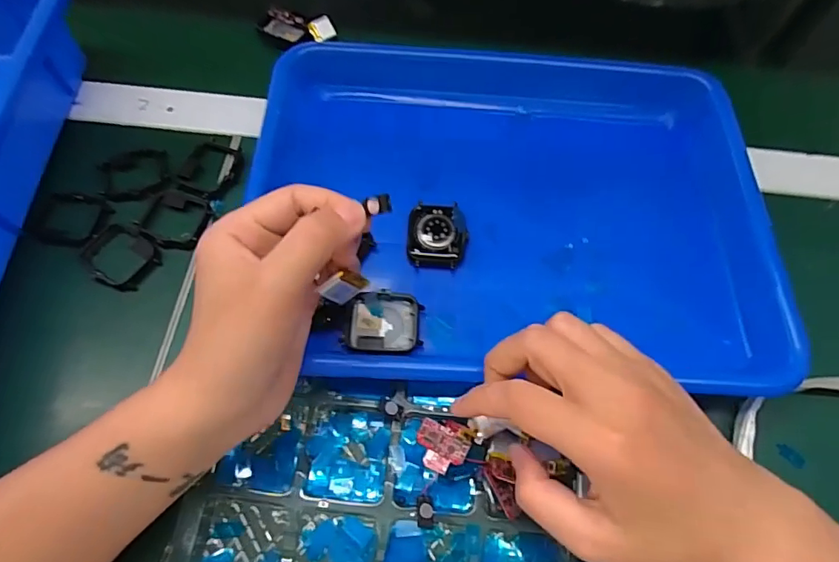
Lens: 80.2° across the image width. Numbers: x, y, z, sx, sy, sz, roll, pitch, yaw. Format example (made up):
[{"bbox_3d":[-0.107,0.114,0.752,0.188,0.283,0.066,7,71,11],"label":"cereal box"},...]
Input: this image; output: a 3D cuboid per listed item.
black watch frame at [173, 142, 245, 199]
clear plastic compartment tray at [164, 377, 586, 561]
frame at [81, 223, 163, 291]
[{"bbox_3d":[-0.150,-0.080,0.357,0.038,0.010,0.049,17,65,6],"label":"black watch frame"},{"bbox_3d":[0.015,0.125,0.264,0.268,0.022,0.122,7,66,5],"label":"clear plastic compartment tray"},{"bbox_3d":[-0.195,-0.016,0.324,0.047,0.006,0.039,37,69,15],"label":"frame"}]

